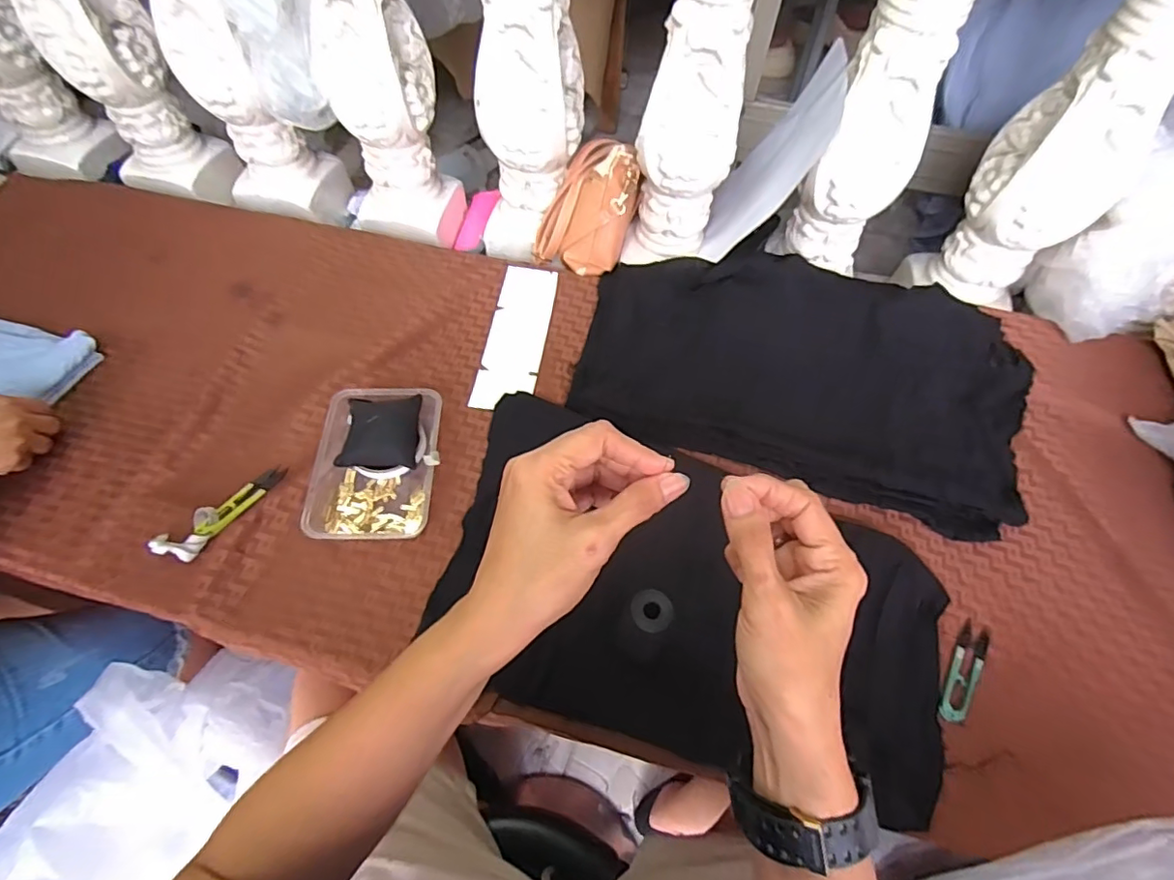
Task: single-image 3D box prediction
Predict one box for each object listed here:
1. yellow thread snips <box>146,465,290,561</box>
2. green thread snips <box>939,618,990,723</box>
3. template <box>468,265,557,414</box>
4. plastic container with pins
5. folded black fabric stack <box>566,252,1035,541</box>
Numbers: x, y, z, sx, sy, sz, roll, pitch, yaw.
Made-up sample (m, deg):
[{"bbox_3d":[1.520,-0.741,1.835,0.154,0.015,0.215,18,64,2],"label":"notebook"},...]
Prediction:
[{"bbox_3d":[-0.365,0.067,0.549,0.039,0.022,0.130,28,49,15],"label":"yellow thread snips"},{"bbox_3d":[0.349,0.212,0.503,0.026,0.004,0.101,33,63,17],"label":"green thread snips"},{"bbox_3d":[-0.088,-0.134,0.697,0.071,0.005,0.227,8,61,2],"label":"template"},{"bbox_3d":[-0.220,0.018,0.579,0.120,0.041,0.169,-3,58,-3],"label":"plastic container with pins"},{"bbox_3d":[0.248,-0.094,0.666,0.508,0.043,0.308,18,66,11],"label":"folded black fabric stack"}]

